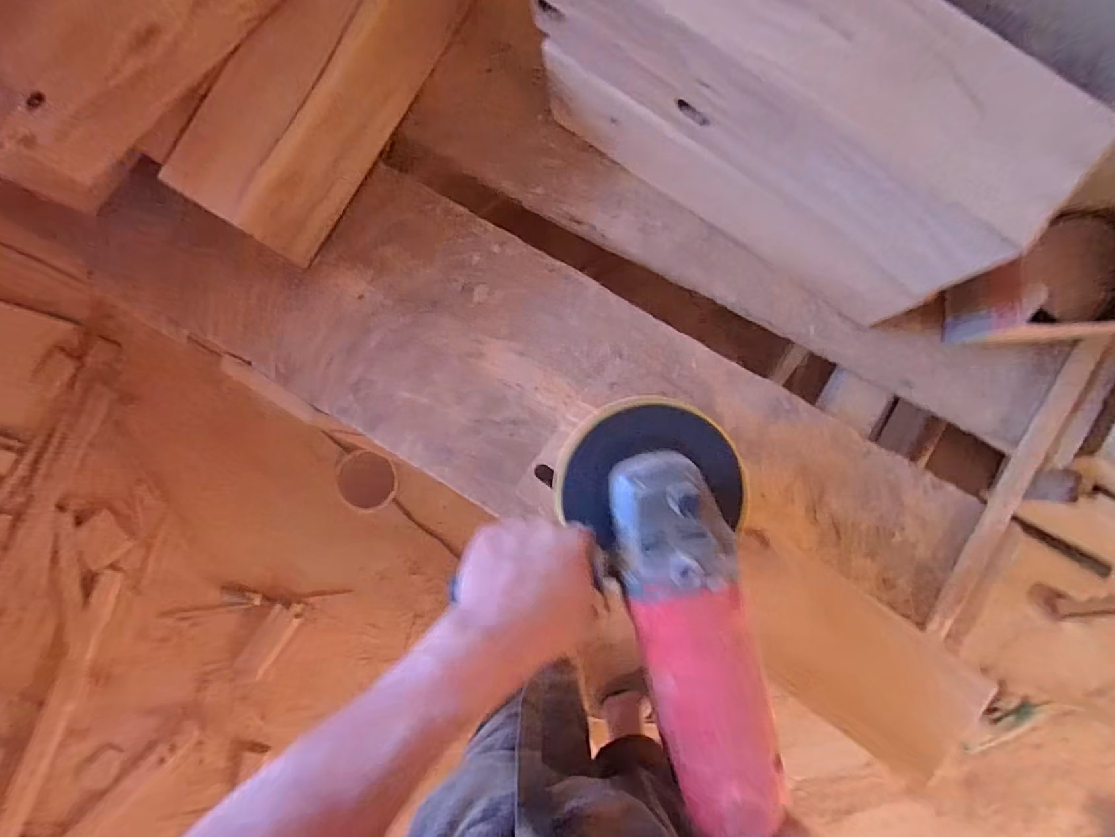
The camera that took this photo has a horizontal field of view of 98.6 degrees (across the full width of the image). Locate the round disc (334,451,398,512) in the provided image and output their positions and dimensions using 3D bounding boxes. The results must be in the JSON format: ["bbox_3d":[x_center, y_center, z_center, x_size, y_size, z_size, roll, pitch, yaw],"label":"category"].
[{"bbox_3d":[-0.510,0.166,1.283,0.167,0.014,0.162,0,87,4],"label":"round disc"}]

